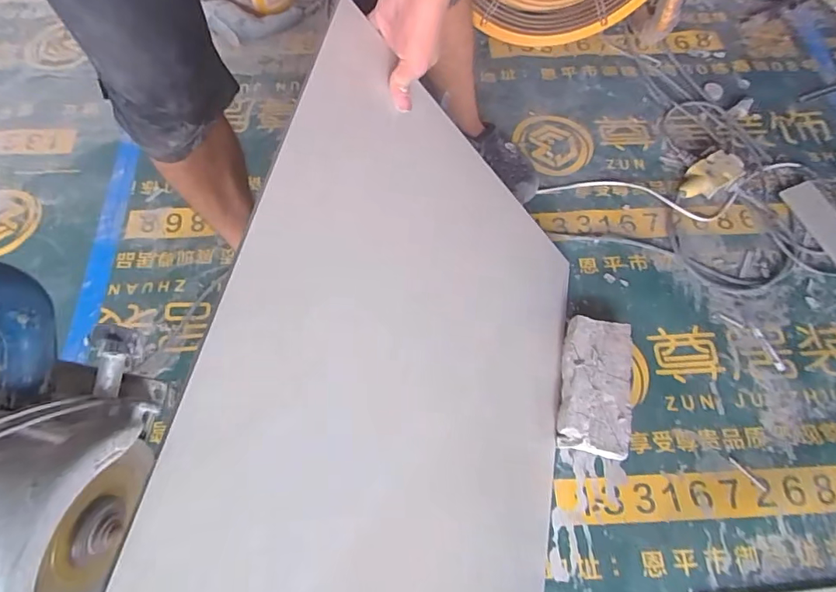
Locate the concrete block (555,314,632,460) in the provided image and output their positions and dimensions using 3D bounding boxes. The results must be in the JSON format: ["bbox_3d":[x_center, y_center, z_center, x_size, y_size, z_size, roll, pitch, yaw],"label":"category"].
[{"bbox_3d":[0.301,0.151,0.793,0.113,0.050,0.227,11,64,6],"label":"concrete block"}]

